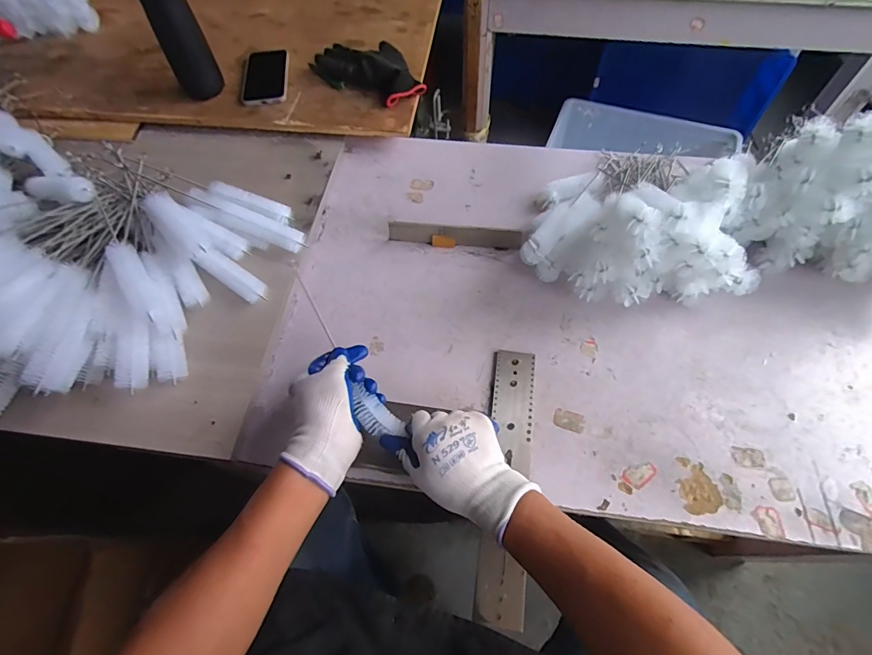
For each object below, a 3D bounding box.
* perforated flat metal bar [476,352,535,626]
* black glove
[{"bbox_3d":[0.083,0.162,0.484,0.049,0.005,0.295,6,61,6],"label":"perforated flat metal bar"},{"bbox_3d":[-0.119,-0.468,0.759,0.138,0.047,0.217,-36,65,-17],"label":"black glove"}]

